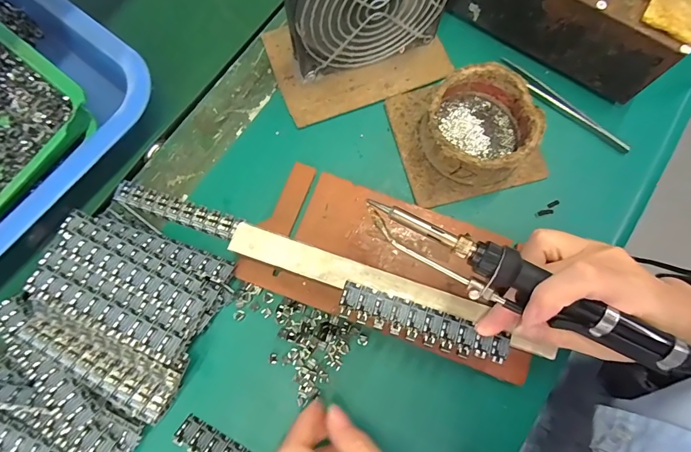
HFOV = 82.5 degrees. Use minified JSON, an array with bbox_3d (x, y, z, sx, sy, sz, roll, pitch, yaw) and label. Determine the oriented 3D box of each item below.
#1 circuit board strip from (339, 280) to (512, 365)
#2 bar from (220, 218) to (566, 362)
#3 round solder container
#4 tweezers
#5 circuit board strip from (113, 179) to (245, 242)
[{"bbox_3d":[0.049,0.062,0.249,0.107,0.004,0.024,18,77,4],"label":"circuit board strip"},{"bbox_3d":[0.027,0.040,0.256,0.212,0.004,0.021,18,77,4],"label":"bar"},{"bbox_3d":[0.102,-0.075,0.303,0.078,0.041,0.083,0,76,0],"label":"round solder container"},{"bbox_3d":[0.182,-0.101,0.327,0.123,0.009,0.008,37,79,8],"label":"tweezers"},{"bbox_3d":[-0.132,-0.013,0.306,0.101,0.004,0.019,20,77,4],"label":"circuit board strip"}]

